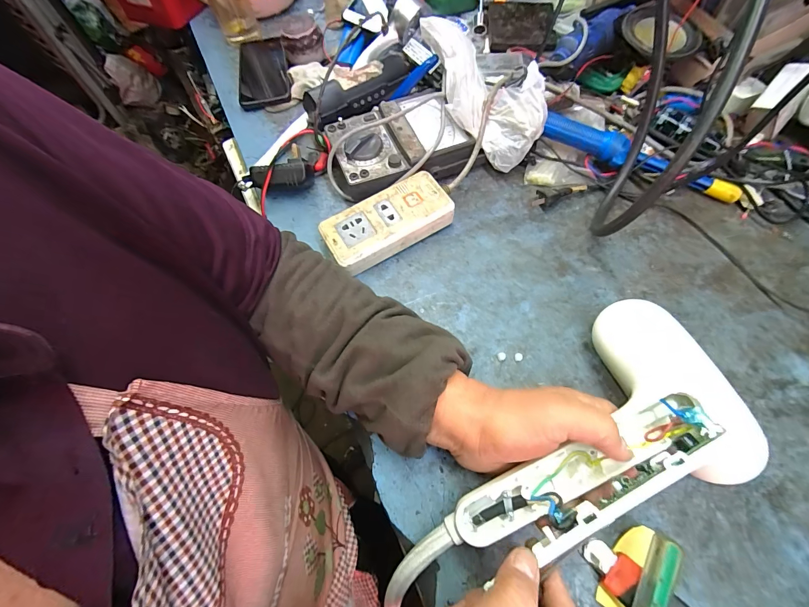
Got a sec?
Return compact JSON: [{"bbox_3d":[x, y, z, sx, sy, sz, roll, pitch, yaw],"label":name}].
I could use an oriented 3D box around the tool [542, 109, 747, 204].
[{"bbox_3d":[0.282,-0.173,0.416,0.234,0.040,0.031,25,69,14],"label":"tool"}]

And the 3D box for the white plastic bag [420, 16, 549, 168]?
[{"bbox_3d":[0.095,-0.264,0.416,0.104,0.057,0.195,-45,96,-16],"label":"white plastic bag"}]

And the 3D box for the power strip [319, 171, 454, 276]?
[{"bbox_3d":[-0.019,-0.091,0.404,0.144,0.038,0.068,-31,67,-11],"label":"power strip"}]

